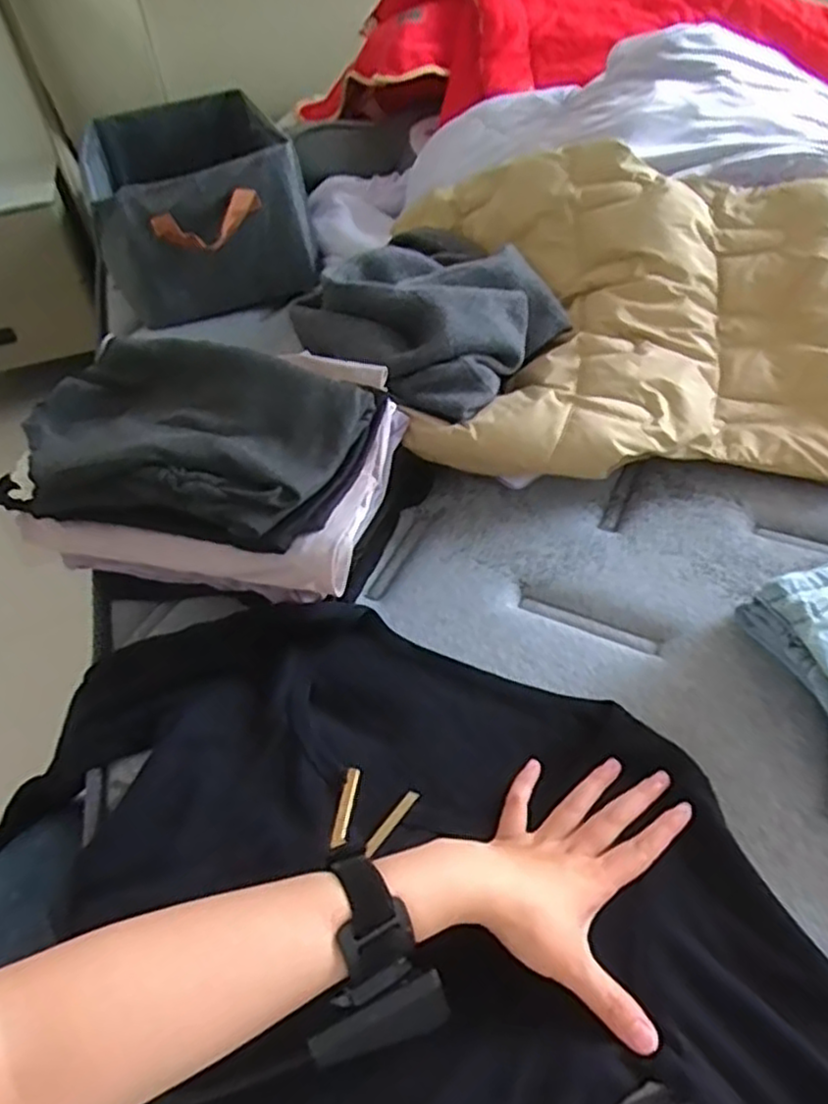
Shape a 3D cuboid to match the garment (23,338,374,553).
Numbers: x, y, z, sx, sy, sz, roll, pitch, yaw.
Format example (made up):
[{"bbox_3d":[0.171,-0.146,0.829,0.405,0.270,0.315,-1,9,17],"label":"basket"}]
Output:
[{"bbox_3d":[-0.191,-0.096,0.589,0.272,0.066,0.178,9,46,16],"label":"garment"}]

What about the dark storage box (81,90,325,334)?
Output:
[{"bbox_3d":[-0.359,-0.567,1.171,0.296,0.202,0.516,-17,45,-10],"label":"dark storage box"}]

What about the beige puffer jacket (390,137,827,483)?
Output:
[{"bbox_3d":[0.235,-0.258,0.747,0.576,0.164,0.433,6,45,13],"label":"beige puffer jacket"}]

